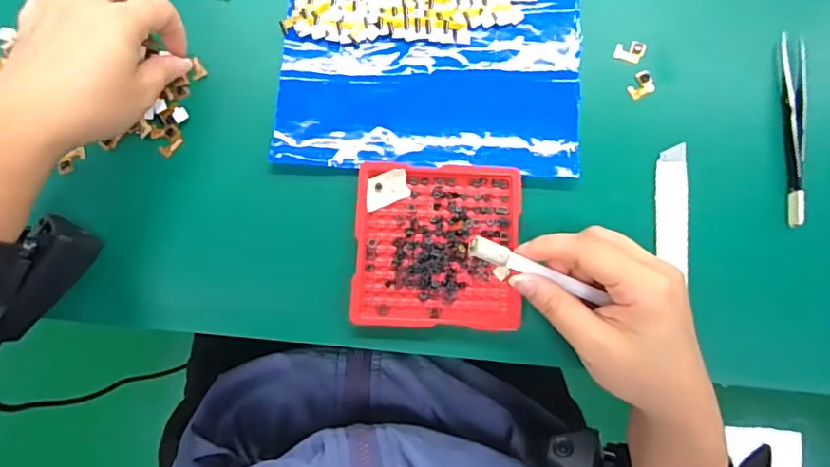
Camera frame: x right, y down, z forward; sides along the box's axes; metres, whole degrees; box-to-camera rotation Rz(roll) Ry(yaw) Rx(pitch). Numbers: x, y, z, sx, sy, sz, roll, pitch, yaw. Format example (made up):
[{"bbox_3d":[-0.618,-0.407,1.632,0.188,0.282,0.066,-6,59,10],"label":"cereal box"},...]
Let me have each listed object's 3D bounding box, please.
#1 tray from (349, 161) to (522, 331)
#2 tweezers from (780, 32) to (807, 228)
[{"bbox_3d":[0.014,0.007,0.338,0.099,0.012,0.099,2,81,0],"label":"tray"},{"bbox_3d":[0.244,-0.068,0.351,0.013,0.011,0.126,7,81,1],"label":"tweezers"}]

